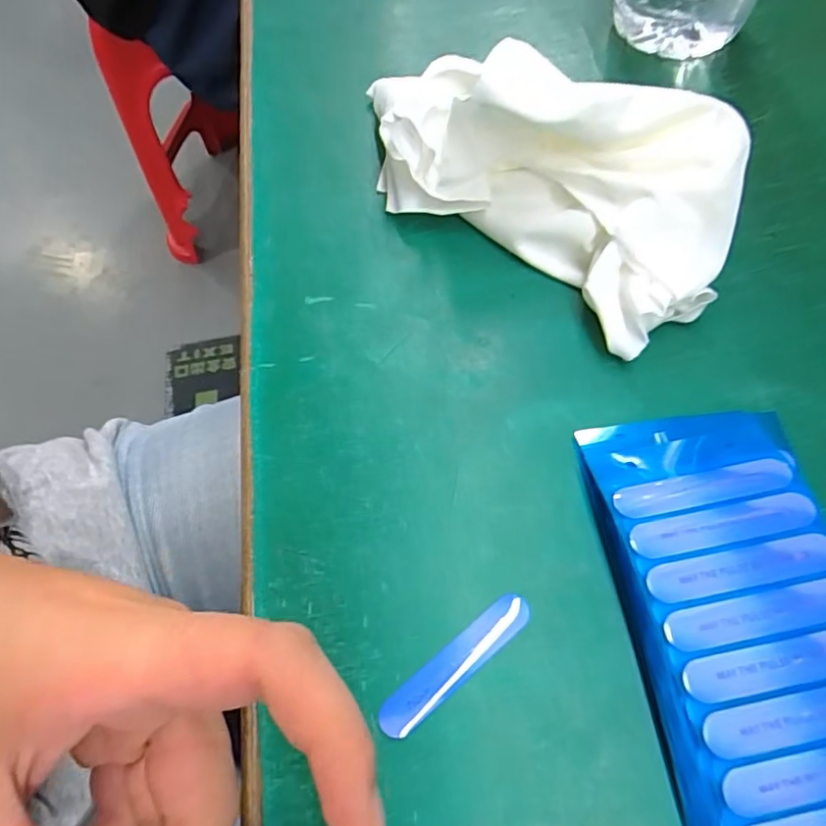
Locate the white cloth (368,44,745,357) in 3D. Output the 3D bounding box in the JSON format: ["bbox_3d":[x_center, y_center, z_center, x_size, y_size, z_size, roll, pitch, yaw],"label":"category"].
[{"bbox_3d":[0.055,-0.089,0.210,0.131,0.052,0.082,37,70,20],"label":"white cloth"}]

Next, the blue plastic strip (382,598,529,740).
[{"bbox_3d":[0.012,0.068,0.160,0.050,0.004,0.010,-37,67,-15],"label":"blue plastic strip"}]

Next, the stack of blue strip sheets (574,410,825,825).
[{"bbox_3d":[0.089,0.060,0.153,0.063,0.017,0.130,-7,63,0],"label":"stack of blue strip sheets"}]

